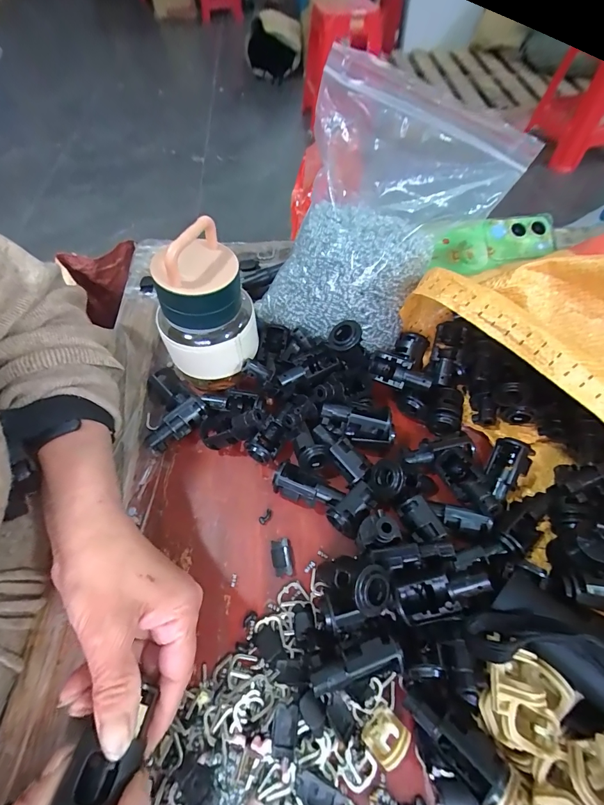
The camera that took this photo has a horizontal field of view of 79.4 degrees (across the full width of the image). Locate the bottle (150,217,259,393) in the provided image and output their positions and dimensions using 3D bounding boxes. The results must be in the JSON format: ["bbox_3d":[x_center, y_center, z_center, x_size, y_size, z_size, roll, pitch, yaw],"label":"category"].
[{"bbox_3d":[-0.077,-0.073,0.283,0.074,0.116,0.066,-14,58,-7],"label":"bottle"}]

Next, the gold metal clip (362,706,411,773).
[{"bbox_3d":[0.046,0.183,0.199,0.018,0.019,0.022,30,64,19],"label":"gold metal clip"}]

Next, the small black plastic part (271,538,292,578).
[{"bbox_3d":[-0.014,0.110,0.258,0.013,0.004,0.024,-8,58,-3],"label":"small black plastic part"}]

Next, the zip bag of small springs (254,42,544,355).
[{"bbox_3d":[0.056,-0.139,0.283,0.167,0.082,0.189,24,94,12],"label":"zip bag of small springs"}]

